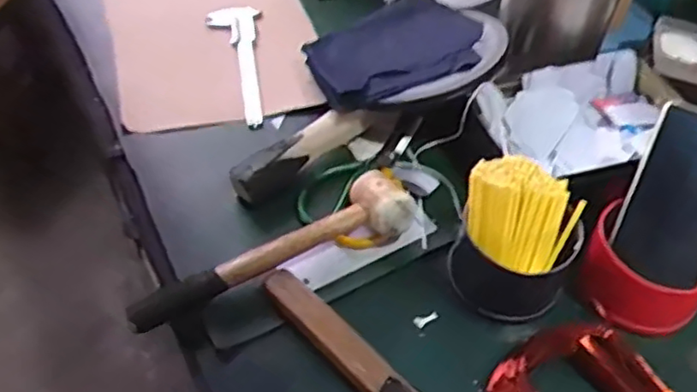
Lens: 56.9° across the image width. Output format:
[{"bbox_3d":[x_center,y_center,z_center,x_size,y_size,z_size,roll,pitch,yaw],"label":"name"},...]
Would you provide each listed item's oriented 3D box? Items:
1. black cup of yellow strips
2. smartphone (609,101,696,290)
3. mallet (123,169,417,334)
[{"bbox_3d":[0.143,0.033,0.544,0.095,0.083,0.102,0,49,0],"label":"black cup of yellow strips"},{"bbox_3d":[0.280,-0.002,0.540,0.077,0.008,0.149,23,88,16],"label":"smartphone"},{"bbox_3d":[-0.065,0.050,0.560,0.252,0.055,0.061,-20,52,-16],"label":"mallet"}]

